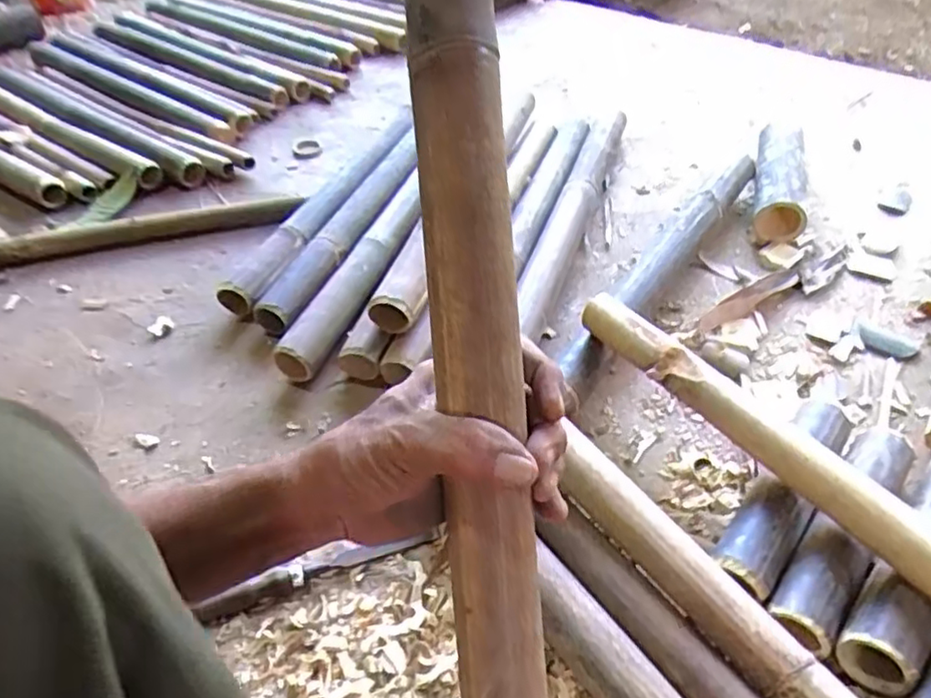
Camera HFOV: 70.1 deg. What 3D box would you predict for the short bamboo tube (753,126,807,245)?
[{"bbox_3d":[0.499,-0.267,1.058,0.074,0.073,0.263,9,46,15],"label":"short bamboo tube"}]

